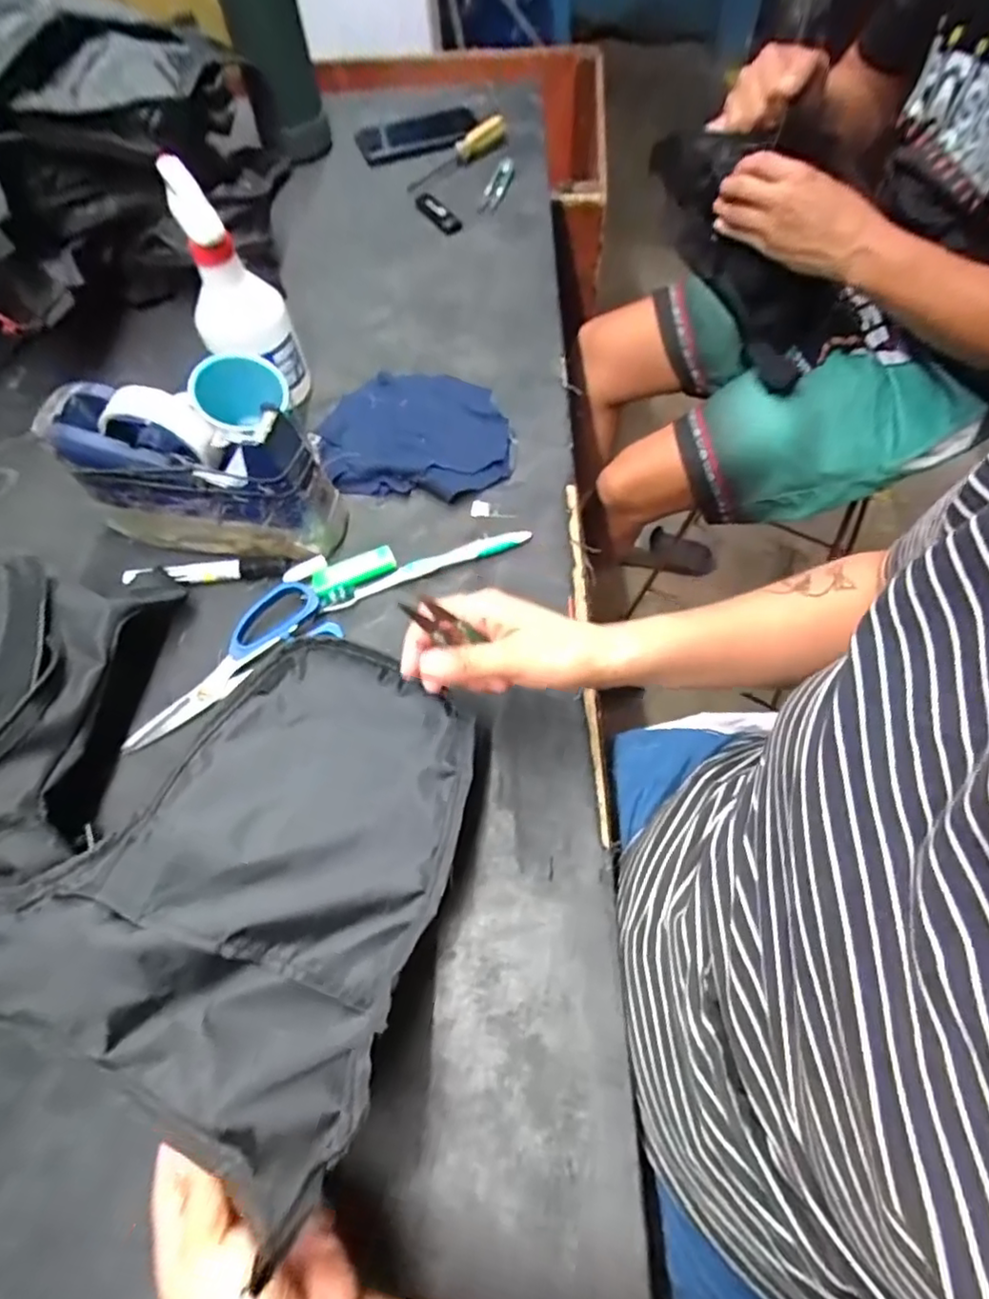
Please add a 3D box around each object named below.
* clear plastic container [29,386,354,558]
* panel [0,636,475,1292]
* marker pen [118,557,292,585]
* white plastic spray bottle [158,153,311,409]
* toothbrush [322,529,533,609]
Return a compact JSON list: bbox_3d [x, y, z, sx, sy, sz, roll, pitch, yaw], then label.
[{"bbox_3d":[-0.236,-0.137,0.496,0.209,0.115,0.072,11,63,9],"label":"clear plastic container"},{"bbox_3d":[-0.130,0.107,0.346,0.228,0.072,0.257,21,66,14],"label":"panel"},{"bbox_3d":[-0.242,-0.065,0.524,0.135,0.019,0.018,-6,62,1],"label":"marker pen"},{"bbox_3d":[-0.225,-0.302,0.543,0.072,0.180,0.061,12,64,10],"label":"white plastic spray bottle"},{"bbox_3d":[-0.054,-0.067,0.508,0.174,0.011,0.014,-20,63,-7],"label":"toothbrush"}]

